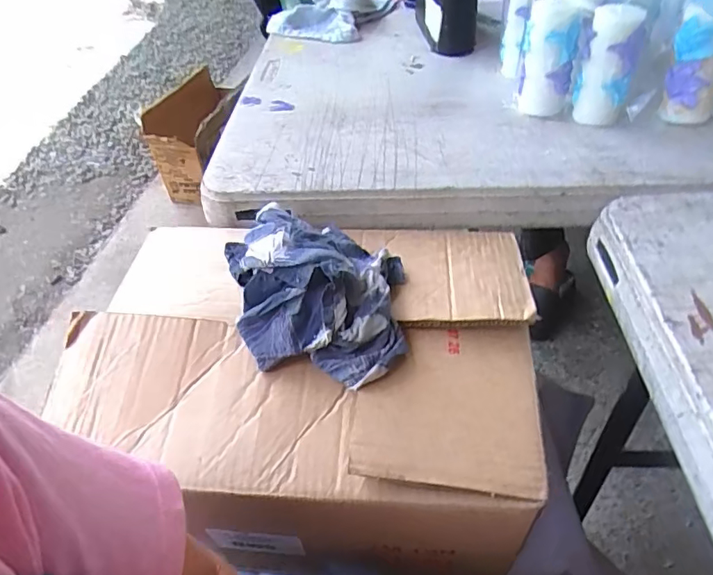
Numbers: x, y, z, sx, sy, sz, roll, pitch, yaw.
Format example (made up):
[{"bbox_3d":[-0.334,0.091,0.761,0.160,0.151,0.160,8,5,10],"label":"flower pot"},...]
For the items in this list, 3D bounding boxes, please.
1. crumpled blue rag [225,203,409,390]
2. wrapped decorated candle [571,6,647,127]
[{"bbox_3d":[-0.040,-0.005,0.419,0.154,0.066,0.162,0,43,4],"label":"crumpled blue rag"},{"bbox_3d":[0.253,-0.225,0.531,0.055,0.111,0.040,14,45,18],"label":"wrapped decorated candle"}]

